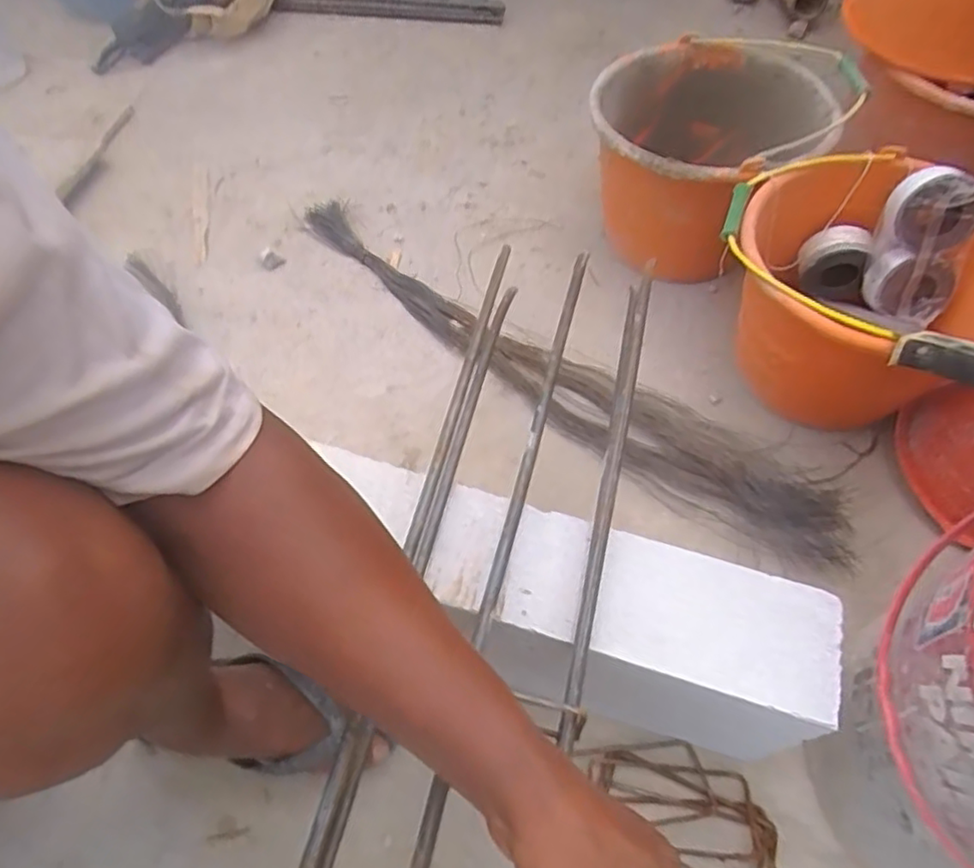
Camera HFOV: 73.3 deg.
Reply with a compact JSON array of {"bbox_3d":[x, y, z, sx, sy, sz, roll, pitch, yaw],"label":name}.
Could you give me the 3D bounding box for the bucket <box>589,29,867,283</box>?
[{"bbox_3d":[0.299,-0.370,0.916,0.296,0.250,0.314,0,58,0],"label":"bucket"}]

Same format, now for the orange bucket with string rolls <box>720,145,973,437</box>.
[{"bbox_3d":[0.422,-0.151,0.763,0.285,0.225,0.280,0,58,0],"label":"orange bucket with string rolls"}]

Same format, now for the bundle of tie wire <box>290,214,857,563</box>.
[{"bbox_3d":[0.050,-0.109,0.892,0.905,0.050,0.130,35,64,20],"label":"bundle of tie wire"}]

